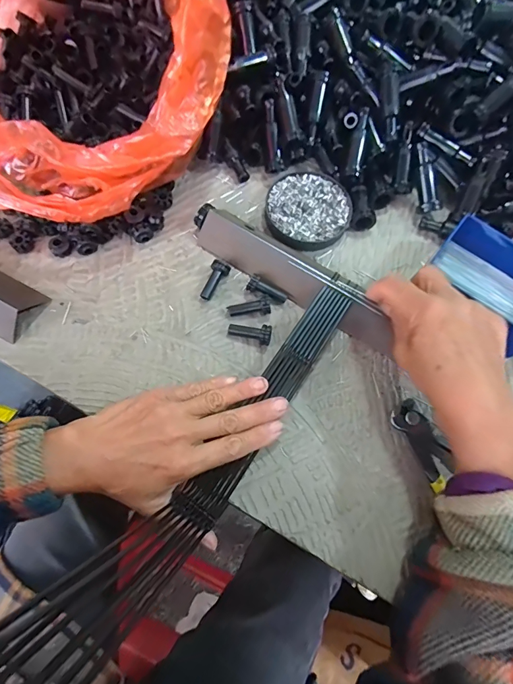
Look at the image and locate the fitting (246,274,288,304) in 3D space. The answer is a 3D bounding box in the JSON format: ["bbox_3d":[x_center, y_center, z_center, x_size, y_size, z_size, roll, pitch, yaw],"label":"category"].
[{"bbox_3d":[0.010,-0.048,0.360,0.038,0.013,0.013,27,69,-13],"label":"fitting"}]

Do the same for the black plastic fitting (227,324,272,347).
[{"bbox_3d":[-0.006,-0.008,0.343,0.038,0.018,0.013,11,69,2],"label":"black plastic fitting"}]

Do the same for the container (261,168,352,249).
[{"bbox_3d":[0.053,-0.132,0.388,0.080,0.018,0.080,1,69,-2],"label":"container"}]

